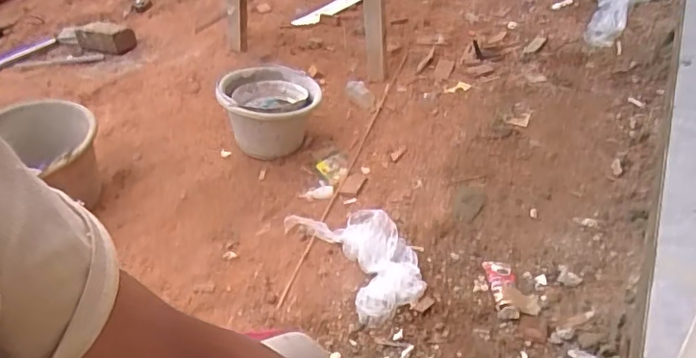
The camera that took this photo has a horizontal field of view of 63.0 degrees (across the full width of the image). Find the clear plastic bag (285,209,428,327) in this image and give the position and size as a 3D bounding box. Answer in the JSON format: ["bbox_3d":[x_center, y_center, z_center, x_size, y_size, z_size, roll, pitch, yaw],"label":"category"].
[{"bbox_3d":[0.017,0.133,1.138,0.171,0.060,0.362,-23,41,-21],"label":"clear plastic bag"}]

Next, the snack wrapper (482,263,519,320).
[{"bbox_3d":[0.278,0.195,1.030,0.057,0.015,0.140,0,38,8],"label":"snack wrapper"}]

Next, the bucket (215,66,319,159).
[{"bbox_3d":[-0.190,-0.161,1.462,0.252,0.199,0.269,-4,38,3],"label":"bucket"}]

